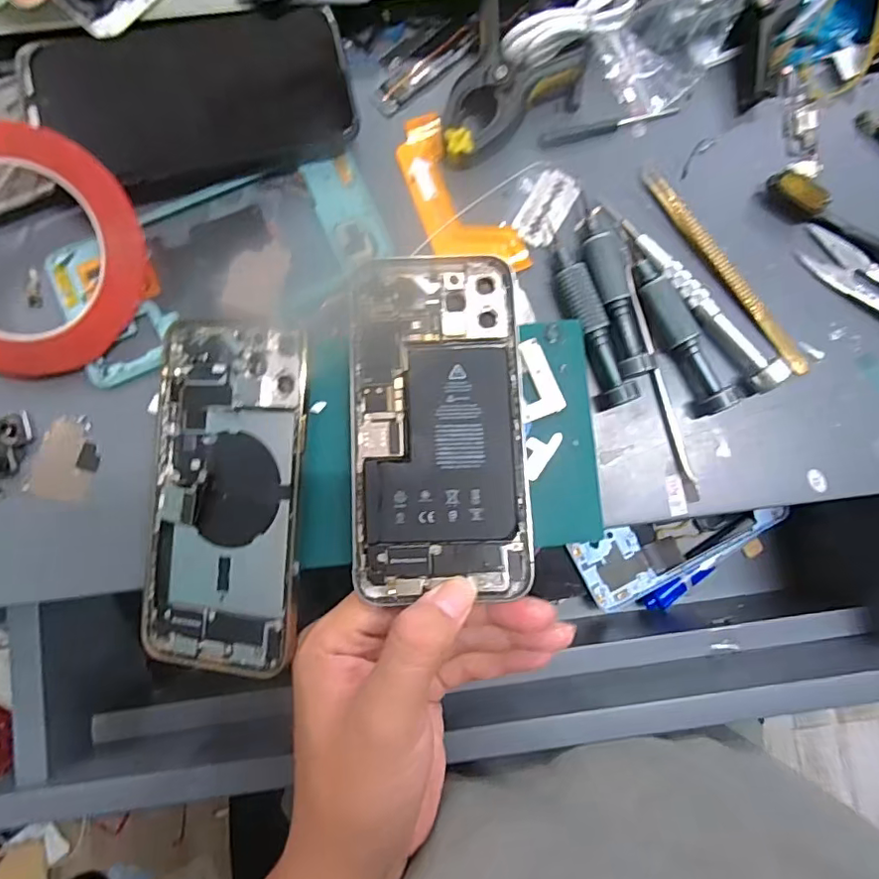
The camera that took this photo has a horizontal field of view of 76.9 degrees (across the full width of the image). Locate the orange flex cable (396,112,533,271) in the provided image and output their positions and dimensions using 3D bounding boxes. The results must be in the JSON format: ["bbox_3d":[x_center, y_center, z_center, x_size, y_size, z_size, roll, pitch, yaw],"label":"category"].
[{"bbox_3d":[0.007,-0.124,0.288,0.039,0.005,0.097,-32,86,-4],"label":"orange flex cable"}]

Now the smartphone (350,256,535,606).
[{"bbox_3d":[-0.001,-0.010,0.255,0.079,0.006,0.158,-4,79,1],"label":"smartphone"}]

